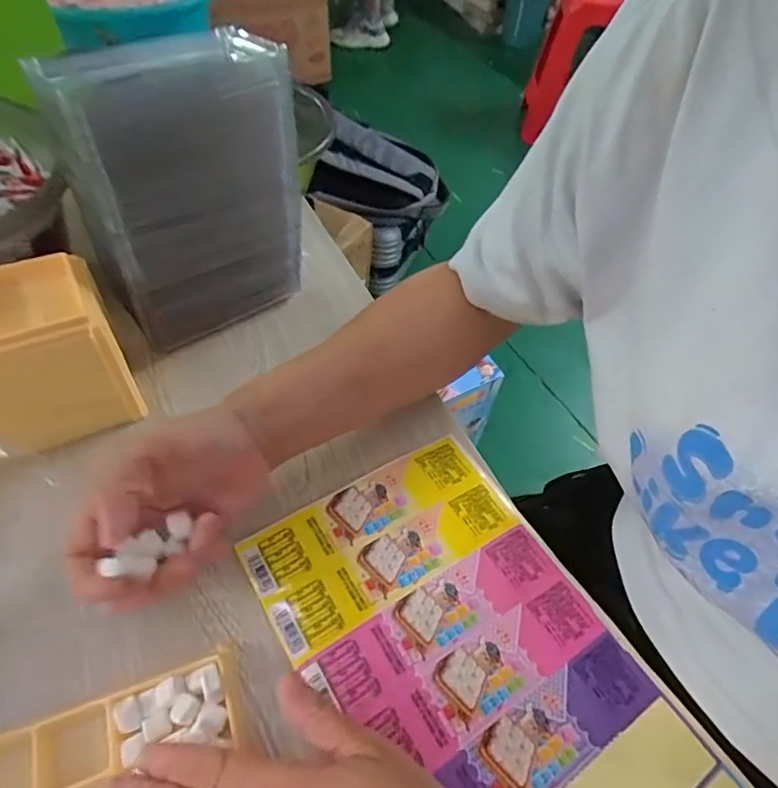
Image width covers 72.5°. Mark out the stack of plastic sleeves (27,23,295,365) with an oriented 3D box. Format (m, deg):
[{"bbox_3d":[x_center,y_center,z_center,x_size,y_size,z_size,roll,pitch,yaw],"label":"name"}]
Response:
[{"bbox_3d":[-0.150,-0.145,0.393,0.145,0.176,0.094,-33,62,-27],"label":"stack of plastic sleeves"}]

